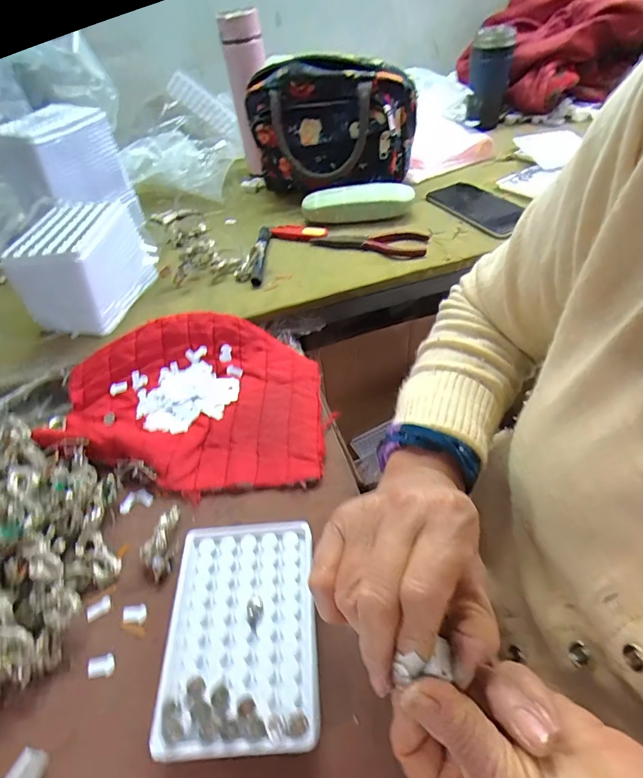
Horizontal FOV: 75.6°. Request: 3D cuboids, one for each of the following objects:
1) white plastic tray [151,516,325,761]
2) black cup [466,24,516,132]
[{"bbox_3d":[-0.053,0.161,0.282,0.097,0.023,0.132,-7,47,1],"label":"white plastic tray"},{"bbox_3d":[0.313,-0.578,0.777,0.074,0.145,0.057,9,49,15],"label":"black cup"}]

